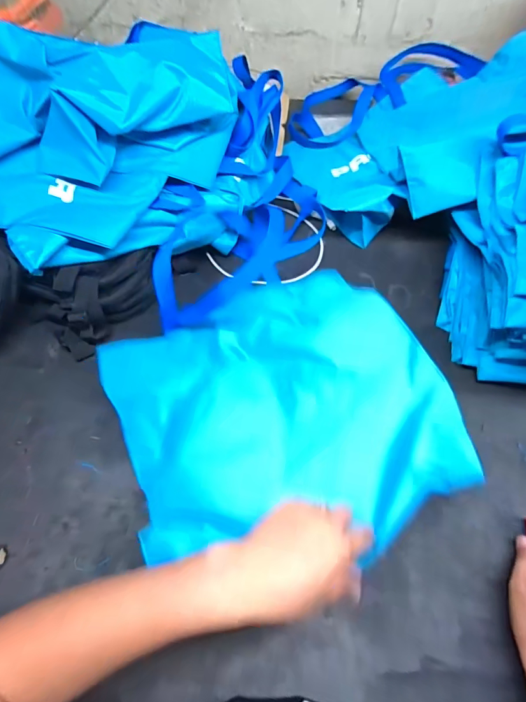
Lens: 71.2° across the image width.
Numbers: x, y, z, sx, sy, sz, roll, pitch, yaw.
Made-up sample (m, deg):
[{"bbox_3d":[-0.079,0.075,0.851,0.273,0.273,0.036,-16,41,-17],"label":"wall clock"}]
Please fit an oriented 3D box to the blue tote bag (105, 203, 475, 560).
[{"bbox_3d":[-0.013,0.004,0.475,0.360,0.068,0.475,-20,60,-12],"label":"blue tote bag"}]

